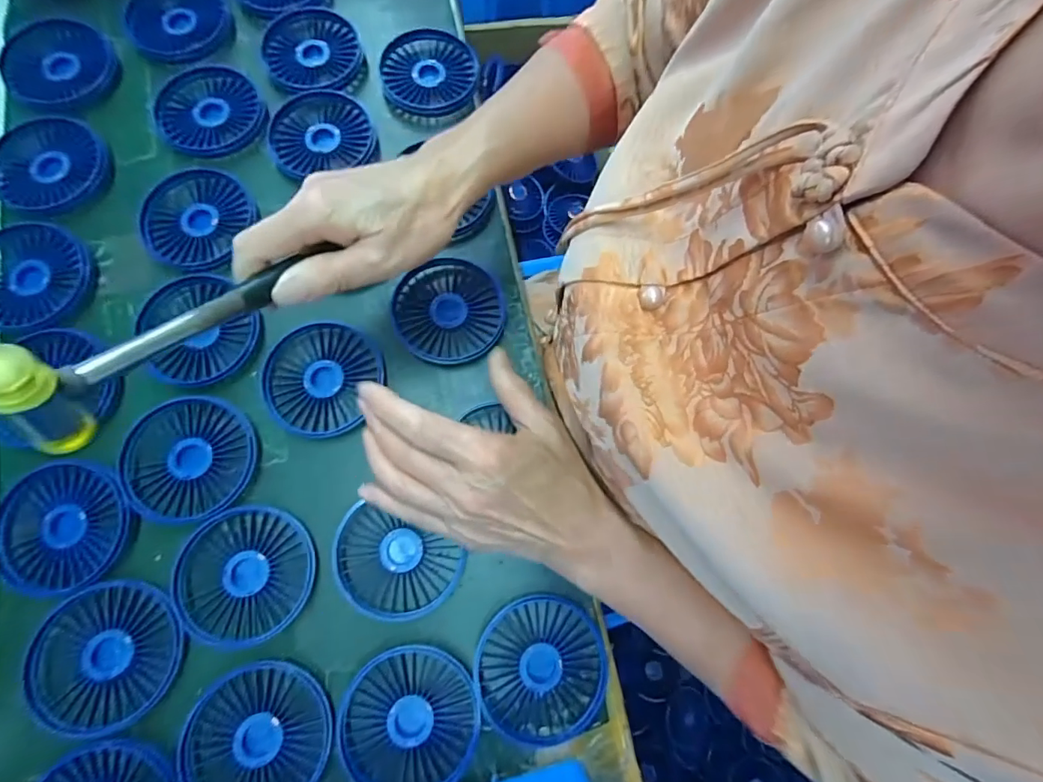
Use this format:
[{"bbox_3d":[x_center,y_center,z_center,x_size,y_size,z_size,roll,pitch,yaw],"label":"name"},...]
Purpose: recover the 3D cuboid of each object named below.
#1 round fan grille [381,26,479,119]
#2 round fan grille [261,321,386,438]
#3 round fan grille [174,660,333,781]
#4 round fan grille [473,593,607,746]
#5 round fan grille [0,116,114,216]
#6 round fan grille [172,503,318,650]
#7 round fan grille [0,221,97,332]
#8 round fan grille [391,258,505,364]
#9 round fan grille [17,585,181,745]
[{"bbox_3d":[-0.082,-0.286,0.435,0.083,0.014,0.084,0,76,-2],"label":"round fan grille"},{"bbox_3d":[-0.152,-0.011,0.366,0.082,0.011,0.086,0,76,-2],"label":"round fan grille"},{"bbox_3d":[-0.169,0.222,0.307,0.090,0.013,0.084,0,76,-2],"label":"round fan grille"},{"bbox_3d":[0.013,0.185,0.330,0.085,0.019,0.086,0,76,-2],"label":"round fan grille"},{"bbox_3d":[-0.384,-0.183,0.399,0.087,0.013,0.084,0,76,-2],"label":"round fan grille"},{"bbox_3d":[-0.187,0.124,0.331,0.085,0.019,0.082,0,76,-2],"label":"round fan grille"},{"bbox_3d":[-0.376,-0.086,0.373,0.087,0.013,0.086,0,76,-2],"label":"round fan grille"},{"bbox_3d":[-0.057,-0.063,0.385,0.082,0.013,0.086,0,76,-2],"label":"round fan grille"},{"bbox_3d":[-0.270,0.172,0.312,0.090,0.007,0.082,0,76,-2],"label":"round fan grille"}]

